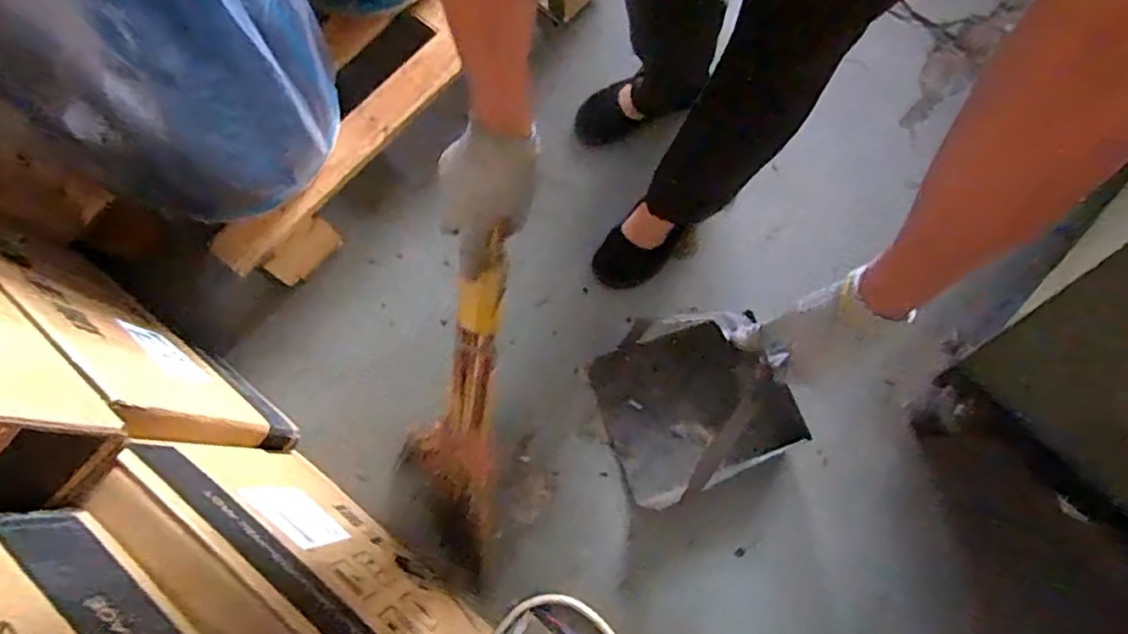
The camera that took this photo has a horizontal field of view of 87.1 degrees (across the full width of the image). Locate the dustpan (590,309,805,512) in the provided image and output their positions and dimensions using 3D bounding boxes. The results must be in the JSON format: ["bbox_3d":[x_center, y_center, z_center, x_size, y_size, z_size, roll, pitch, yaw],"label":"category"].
[{"bbox_3d":[0.202,0.132,0.956,0.277,0.049,0.265,-20,77,-7],"label":"dustpan"}]

